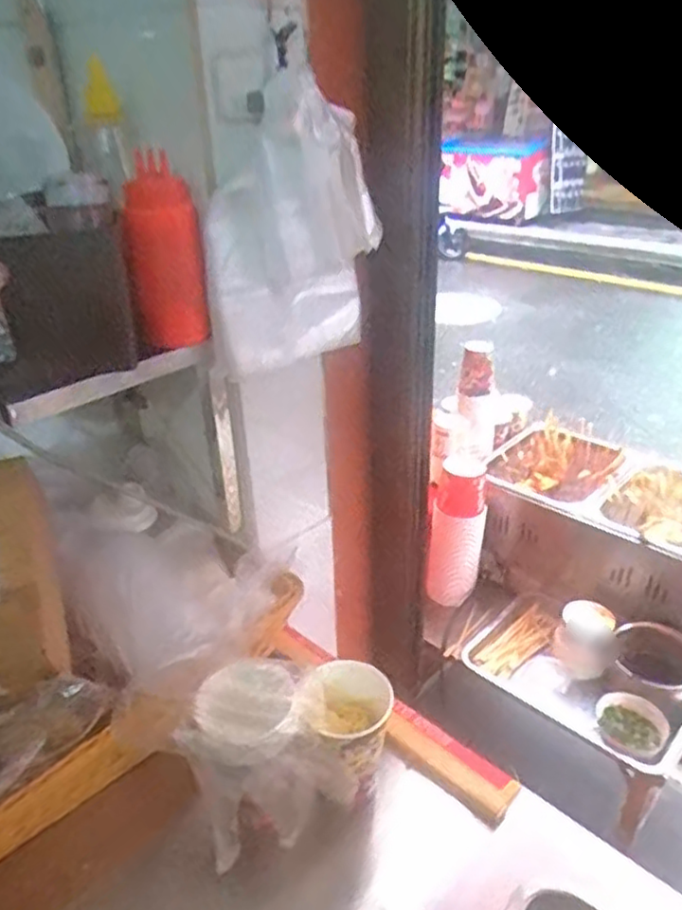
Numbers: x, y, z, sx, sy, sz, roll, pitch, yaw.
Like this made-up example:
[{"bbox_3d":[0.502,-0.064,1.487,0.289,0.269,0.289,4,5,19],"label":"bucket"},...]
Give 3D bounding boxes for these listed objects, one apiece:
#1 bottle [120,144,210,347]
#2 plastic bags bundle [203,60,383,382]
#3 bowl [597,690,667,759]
[{"bbox_3d":[-0.176,-0.198,0.677,0.073,0.173,0.058,-9,30,-13],"label":"bottle"},{"bbox_3d":[-0.049,-0.230,0.717,0.095,0.265,0.183,17,35,30],"label":"plastic bags bundle"},{"bbox_3d":[0.493,0.457,1.144,0.111,0.049,0.092,10,32,20],"label":"bowl"}]

